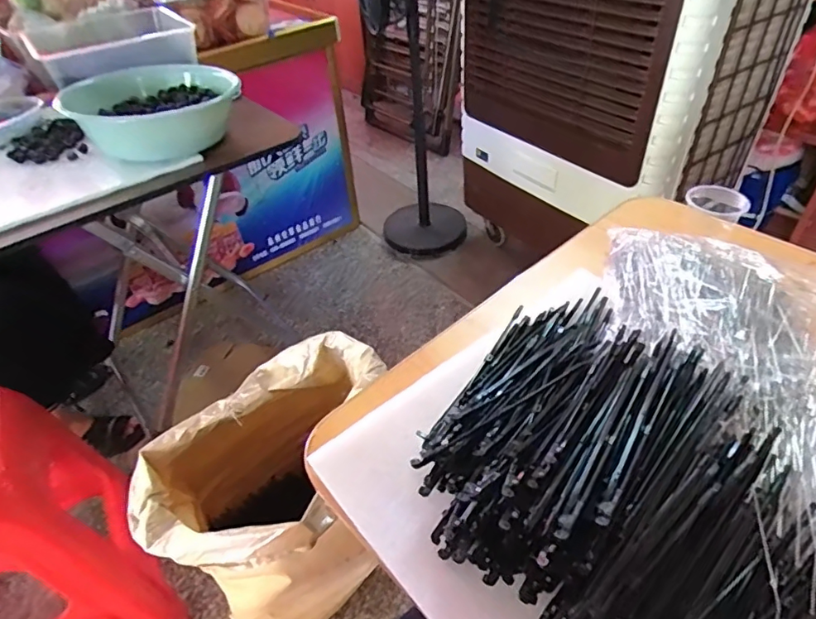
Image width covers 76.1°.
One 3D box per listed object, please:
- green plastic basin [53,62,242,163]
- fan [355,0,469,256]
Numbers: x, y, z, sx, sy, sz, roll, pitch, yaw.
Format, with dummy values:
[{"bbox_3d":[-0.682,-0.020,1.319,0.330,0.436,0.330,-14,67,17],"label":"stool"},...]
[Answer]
[{"bbox_3d":[-0.479,-0.378,0.972,0.267,0.094,0.299,-30,48,-25],"label":"green plastic basin"},{"bbox_3d":[0.025,-0.613,1.529,0.282,0.968,0.265,-2,43,4],"label":"fan"}]

